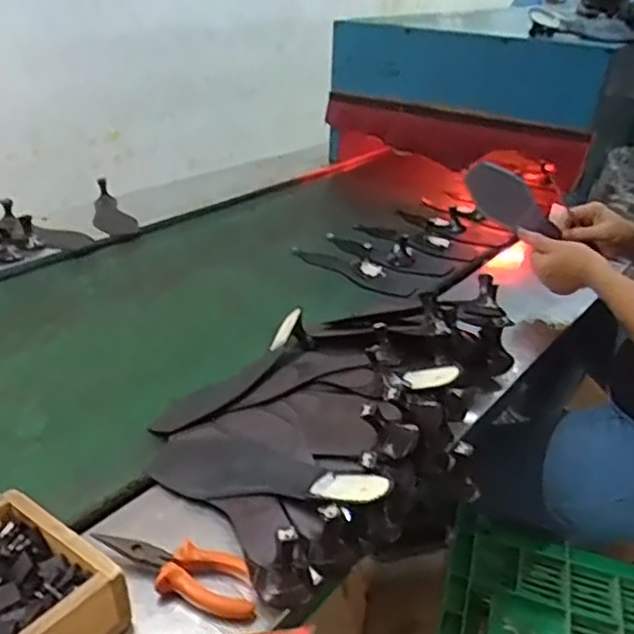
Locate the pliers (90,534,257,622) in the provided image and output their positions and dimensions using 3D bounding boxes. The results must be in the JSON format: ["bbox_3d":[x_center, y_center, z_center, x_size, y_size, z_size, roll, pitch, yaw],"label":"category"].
[{"bbox_3d":[-0.118,0.214,0.543,0.150,0.022,0.049,11,30,15],"label":"pliers"}]

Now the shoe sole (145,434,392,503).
[{"bbox_3d":[-0.052,0.157,0.633,0.259,0.022,0.073,1,26,27],"label":"shoe sole"}]

